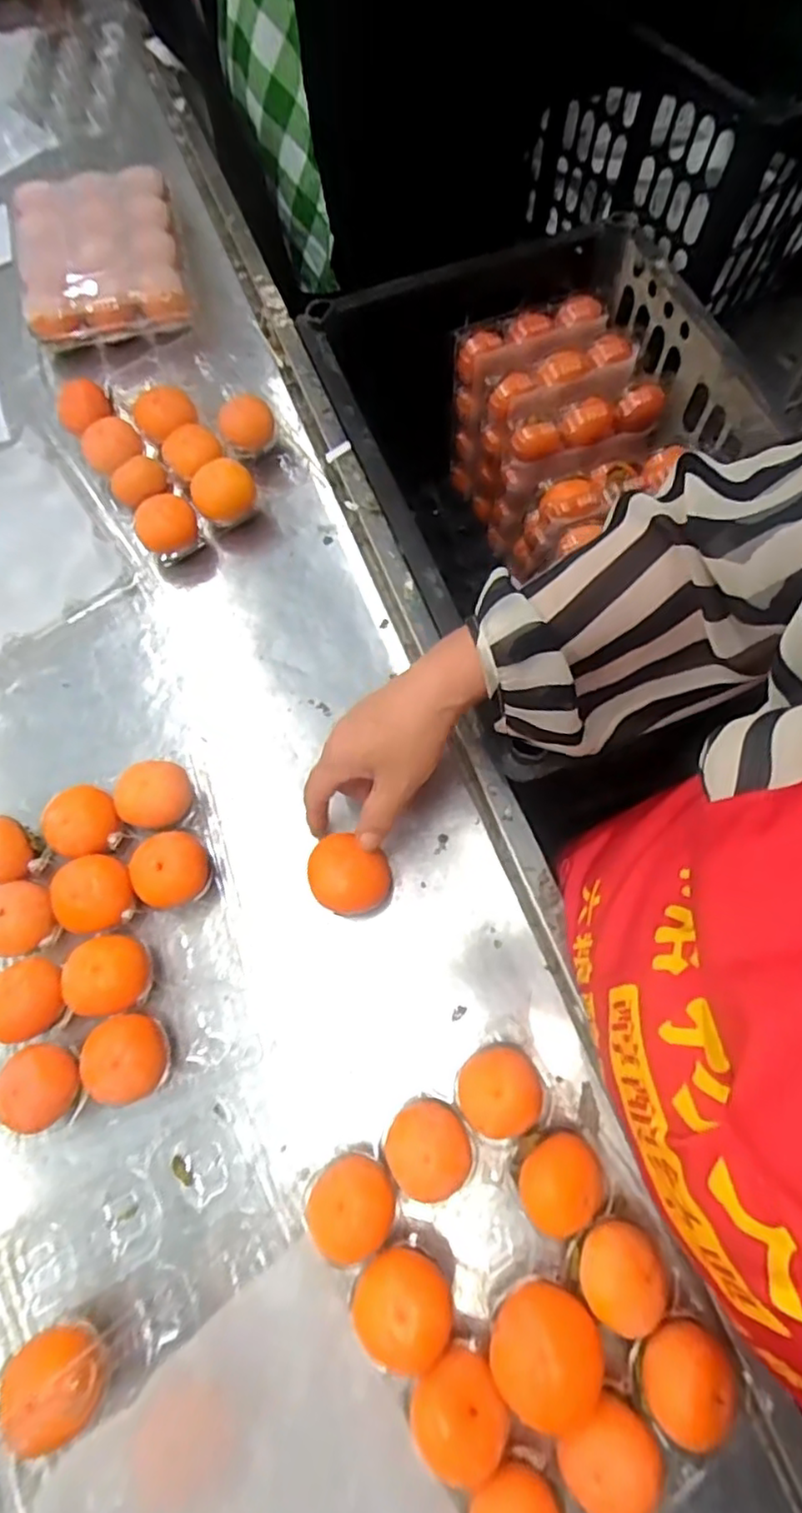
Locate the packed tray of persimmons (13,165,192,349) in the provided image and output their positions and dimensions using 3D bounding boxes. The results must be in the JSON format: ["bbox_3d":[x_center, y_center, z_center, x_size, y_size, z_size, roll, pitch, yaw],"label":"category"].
[{"bbox_3d":[-0.296,-0.491,0.641,0.153,0.048,0.189,-12,69,-3],"label":"packed tray of persimmons"}]

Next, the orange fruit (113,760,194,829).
[{"bbox_3d":[-0.172,0.031,0.469,0.047,0.048,0.048,-1,69,1],"label":"orange fruit"}]

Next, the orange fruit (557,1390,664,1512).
[{"bbox_3d":[0.107,0.358,0.339,0.047,0.045,0.040,-42,74,-13],"label":"orange fruit"}]

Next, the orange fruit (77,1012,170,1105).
[{"bbox_3d":[-0.170,0.187,0.407,0.047,0.035,0.049,-1,69,1],"label":"orange fruit"}]

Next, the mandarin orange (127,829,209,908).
[{"bbox_3d":[-0.154,0.078,0.446,0.046,0.042,0.049,-1,69,1],"label":"mandarin orange"}]

